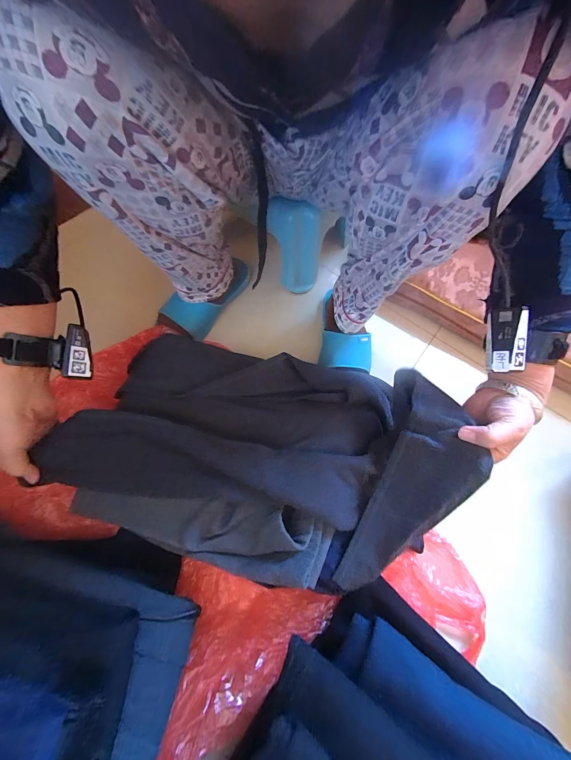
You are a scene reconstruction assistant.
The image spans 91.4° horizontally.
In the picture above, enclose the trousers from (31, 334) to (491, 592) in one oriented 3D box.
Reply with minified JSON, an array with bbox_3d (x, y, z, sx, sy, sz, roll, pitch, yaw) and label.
[{"bbox_3d":[-0.043,0.076,0.345,0.468,0.102,0.271,13,67,2],"label":"trousers"}]

